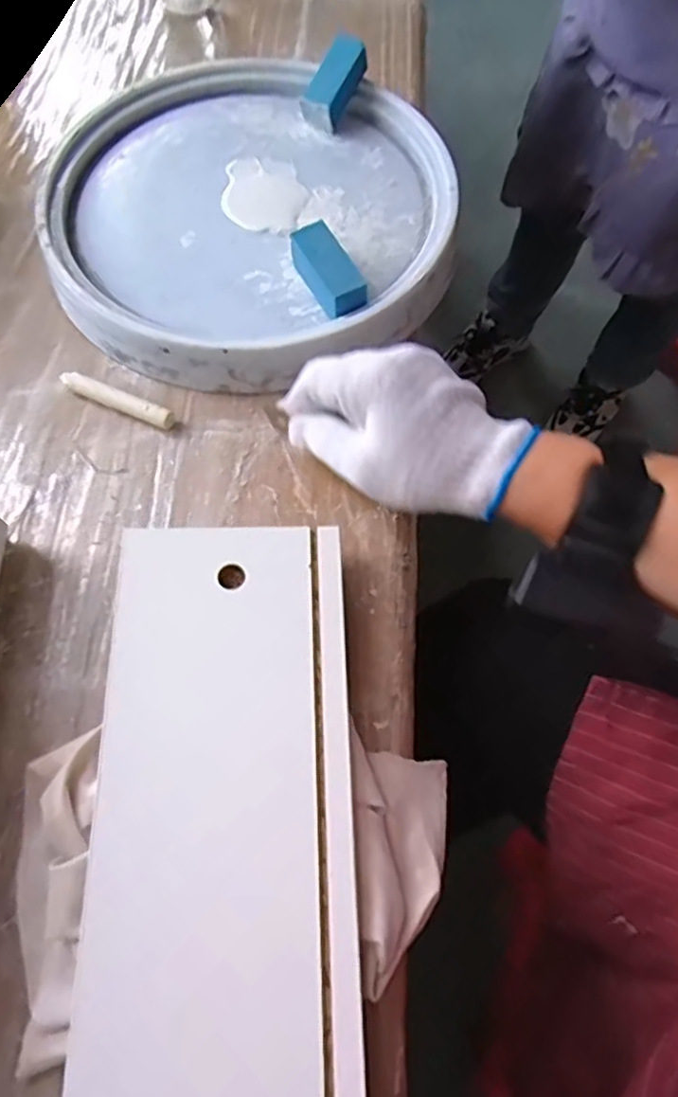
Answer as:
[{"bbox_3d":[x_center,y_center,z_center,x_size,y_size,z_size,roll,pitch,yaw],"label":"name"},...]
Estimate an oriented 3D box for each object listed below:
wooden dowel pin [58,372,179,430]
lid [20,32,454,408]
[{"bbox_3d":[-0.142,-0.095,0.403,0.080,0.013,0.012,23,68,10],"label":"wooden dowel pin"},{"bbox_3d":[-0.062,-0.243,0.451,0.277,0.045,0.284,0,66,0],"label":"lid"}]

